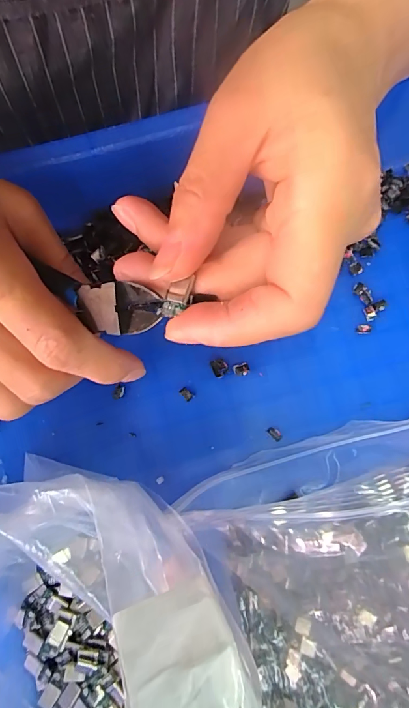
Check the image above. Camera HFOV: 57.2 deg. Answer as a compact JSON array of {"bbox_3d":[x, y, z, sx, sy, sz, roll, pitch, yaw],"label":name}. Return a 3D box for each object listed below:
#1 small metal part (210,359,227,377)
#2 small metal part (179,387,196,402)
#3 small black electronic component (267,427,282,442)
[{"bbox_3d":[0.009,0.008,0.228,0.009,0.004,0.011,-25,77,-5],"label":"small metal part"},{"bbox_3d":[-0.011,0.024,0.225,0.009,0.004,0.006,44,81,10],"label":"small metal part"},{"bbox_3d":[0.041,0.047,0.220,0.009,0.004,0.005,44,81,10],"label":"small black electronic component"}]

